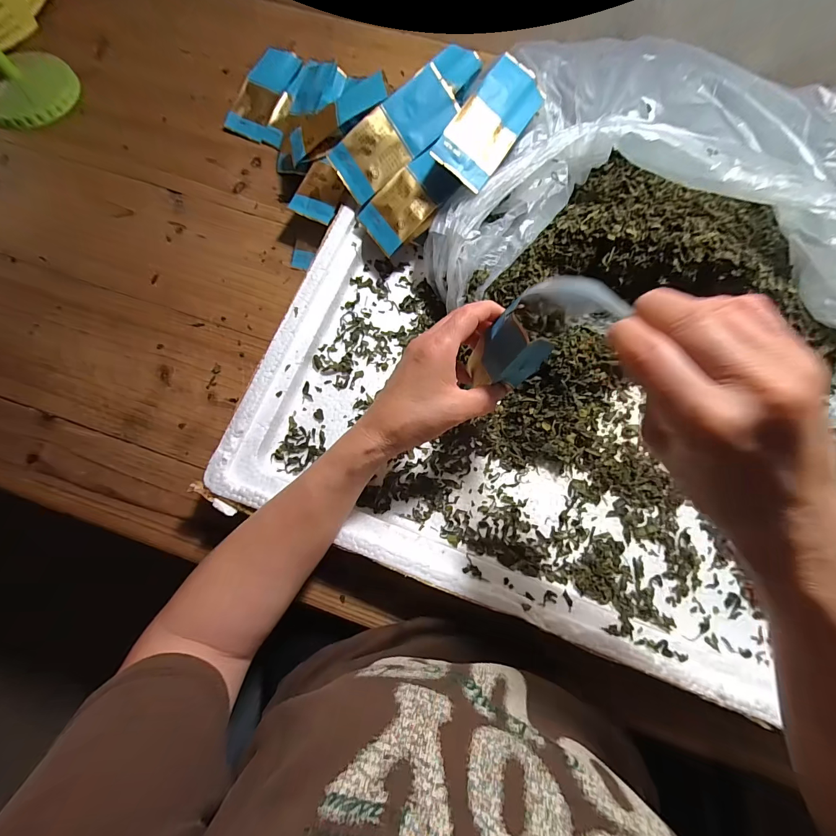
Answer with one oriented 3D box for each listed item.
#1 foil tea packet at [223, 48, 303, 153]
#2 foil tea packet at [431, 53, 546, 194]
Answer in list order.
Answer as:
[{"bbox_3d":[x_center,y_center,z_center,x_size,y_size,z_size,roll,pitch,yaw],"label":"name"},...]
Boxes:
[{"bbox_3d":[-0.199,-0.428,0.471,0.079,0.030,0.120,20,77,5],"label":"foil tea packet"},{"bbox_3d":[0.068,-0.274,0.330,0.054,0.009,0.128,36,85,-12],"label":"foil tea packet"}]

